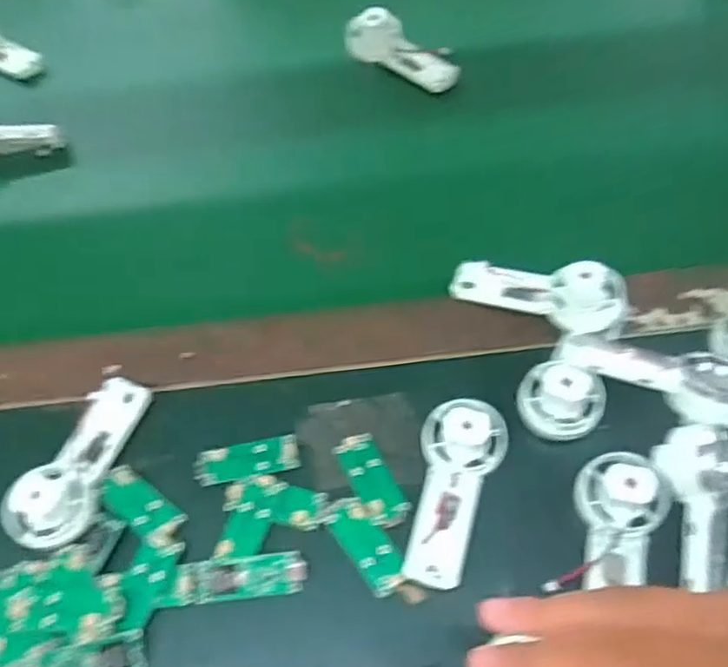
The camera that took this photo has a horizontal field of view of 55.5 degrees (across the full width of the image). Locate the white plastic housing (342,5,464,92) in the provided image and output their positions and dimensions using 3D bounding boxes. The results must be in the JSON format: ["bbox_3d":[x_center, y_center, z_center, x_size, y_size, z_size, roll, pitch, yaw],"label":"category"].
[{"bbox_3d":[0.030,-0.218,0.524,0.093,0.027,0.039,24,65,16],"label":"white plastic housing"}]

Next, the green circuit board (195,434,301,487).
[{"bbox_3d":[-0.063,0.067,0.370,0.055,0.004,0.020,-12,61,-3],"label":"green circuit board"}]

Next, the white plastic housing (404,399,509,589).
[{"bbox_3d":[0.045,0.077,0.342,0.041,0.028,0.092,11,62,9],"label":"white plastic housing"}]

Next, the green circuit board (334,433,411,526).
[{"bbox_3d":[0.004,0.076,0.359,0.023,0.005,0.051,-26,63,-11],"label":"green circuit board"}]

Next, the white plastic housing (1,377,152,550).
[{"bbox_3d":[-0.151,0.064,0.364,0.035,0.027,0.095,15,63,12],"label":"white plastic housing"}]

